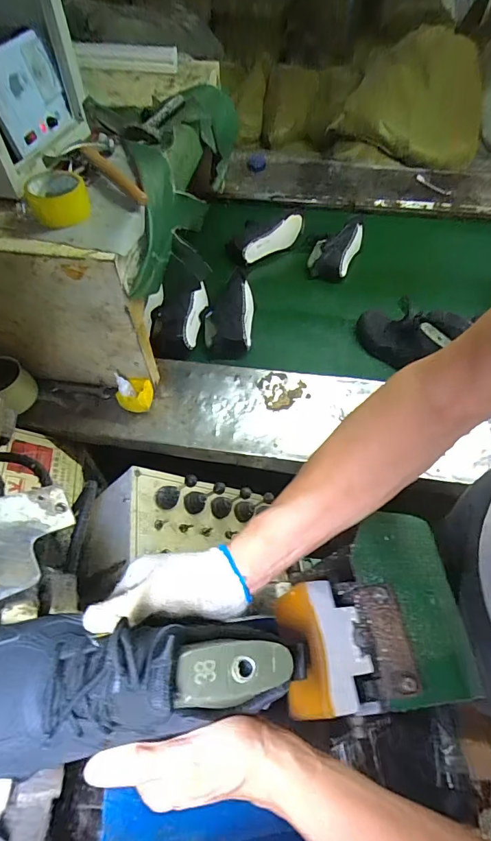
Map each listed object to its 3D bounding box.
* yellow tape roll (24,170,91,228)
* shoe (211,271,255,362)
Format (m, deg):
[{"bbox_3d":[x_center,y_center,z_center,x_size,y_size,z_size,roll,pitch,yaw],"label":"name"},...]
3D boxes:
[{"bbox_3d":[-0.328,-0.390,0.725,0.099,0.054,0.099,0,56,0],"label":"yellow tape roll"},{"bbox_3d":[-0.031,-0.292,1.102,0.107,0.082,0.279,4,56,3],"label":"shoe"}]

